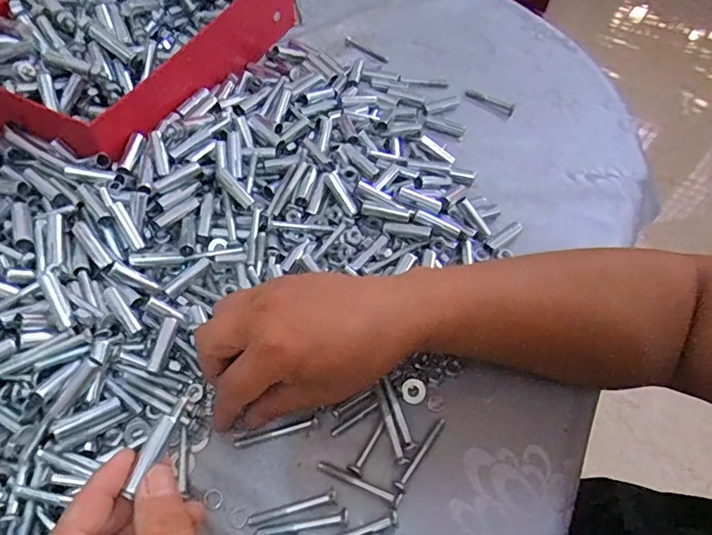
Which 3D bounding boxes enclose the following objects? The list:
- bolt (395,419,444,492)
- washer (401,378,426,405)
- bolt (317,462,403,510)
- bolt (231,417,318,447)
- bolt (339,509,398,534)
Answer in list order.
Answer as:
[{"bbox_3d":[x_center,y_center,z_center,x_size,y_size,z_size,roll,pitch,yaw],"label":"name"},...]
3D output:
[{"bbox_3d":[0.044,0.121,0.331,0.007,0.006,0.055,35,63,17],"label":"bolt"},{"bbox_3d":[0.040,0.087,0.355,0.017,0.005,0.017,1,58,-2],"label":"washer"},{"bbox_3d":[0.002,0.136,0.320,0.056,0.005,0.009,21,59,10],"label":"bolt"},{"bbox_3d":[-0.053,0.108,0.335,0.054,0.007,0.006,-12,60,-11],"label":"bolt"},{"bbox_3d":[-0.001,0.161,0.304,0.056,0.004,0.008,-18,61,-14],"label":"bolt"}]

